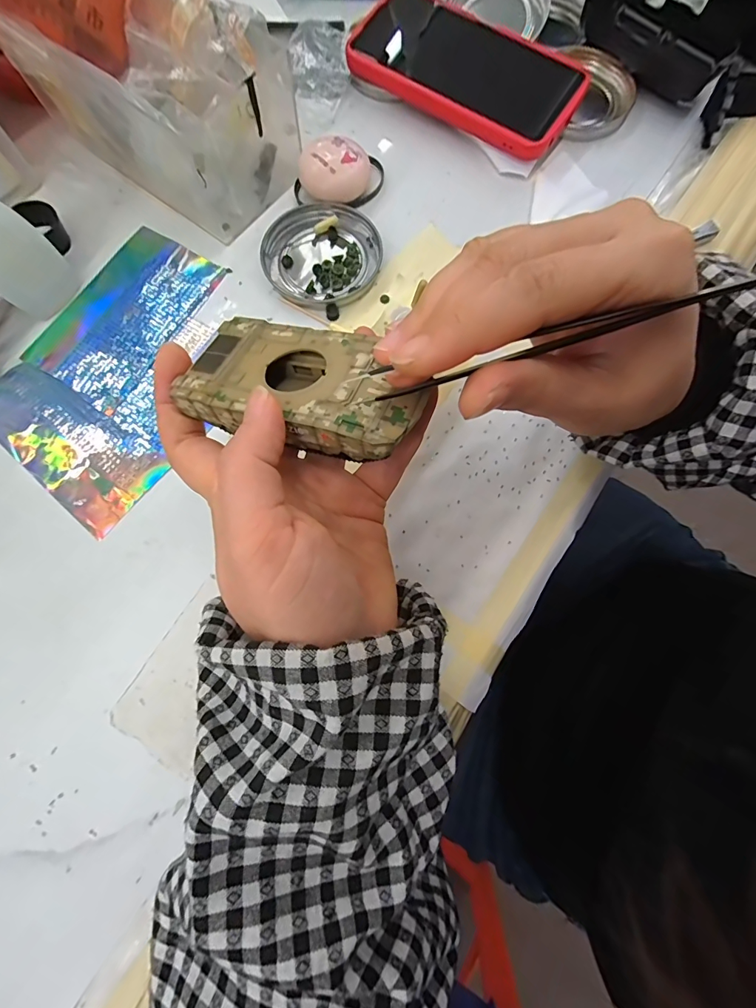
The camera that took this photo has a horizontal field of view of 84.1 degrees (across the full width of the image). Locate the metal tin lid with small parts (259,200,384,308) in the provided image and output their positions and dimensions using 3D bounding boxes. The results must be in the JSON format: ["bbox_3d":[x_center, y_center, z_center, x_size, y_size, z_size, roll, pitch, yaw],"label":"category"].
[{"bbox_3d":[-0.039,-0.168,0.284,0.076,0.010,0.074,0,76,-1],"label":"metal tin lid with small parts"}]

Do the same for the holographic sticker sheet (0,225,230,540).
[{"bbox_3d":[-0.160,-0.089,0.268,0.134,0.004,0.174,37,79,8],"label":"holographic sticker sheet"}]

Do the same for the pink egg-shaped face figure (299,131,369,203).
[{"bbox_3d":[-0.030,-0.228,0.289,0.047,0.024,0.039,-3,77,-1],"label":"pink egg-shaped face figure"}]

